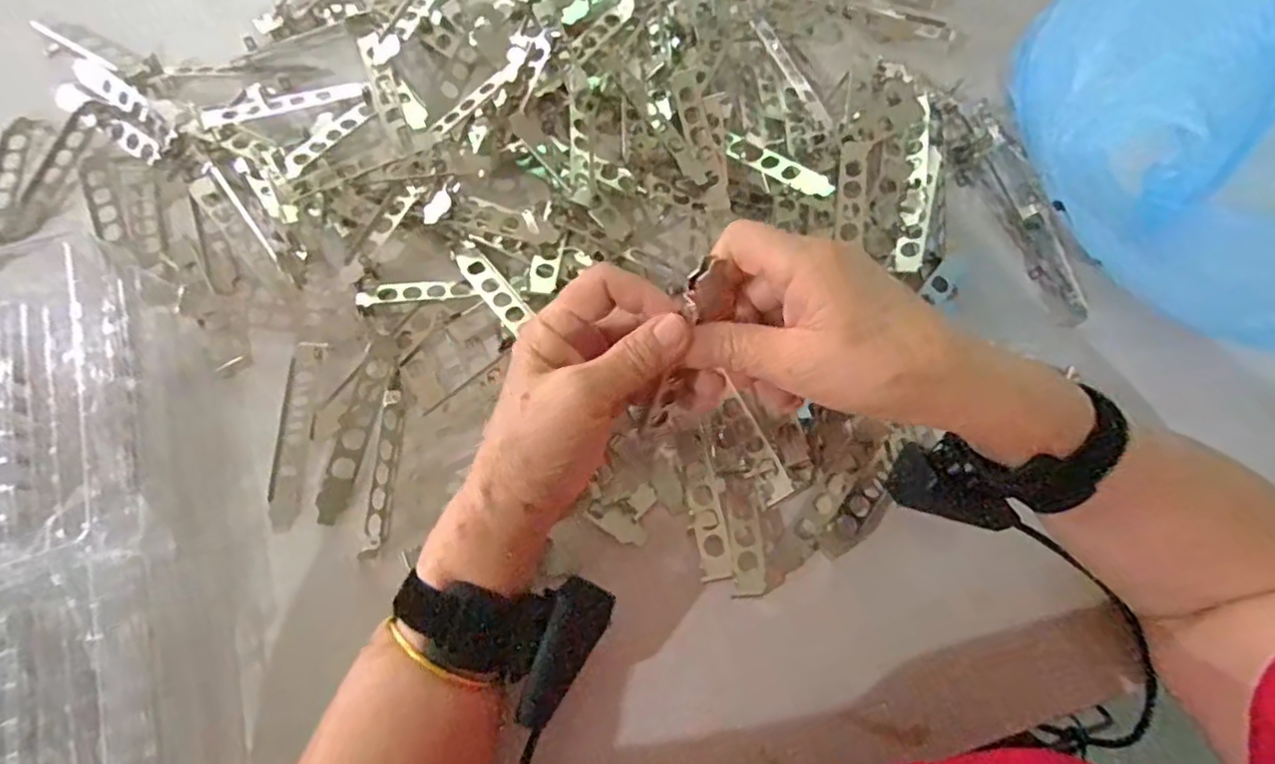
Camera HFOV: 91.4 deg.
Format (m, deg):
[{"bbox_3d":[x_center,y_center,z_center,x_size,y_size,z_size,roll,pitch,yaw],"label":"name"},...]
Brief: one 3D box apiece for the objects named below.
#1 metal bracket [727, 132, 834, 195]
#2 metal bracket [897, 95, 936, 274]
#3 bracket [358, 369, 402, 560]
[{"bbox_3d":[0.095,-0.148,0.423,0.018,0.008,0.095,-40,54,-12],"label":"metal bracket"},{"bbox_3d":[0.203,-0.144,0.446,0.016,0.009,0.149,14,72,5],"label":"metal bracket"},{"bbox_3d":[-0.157,0.048,0.382,0.013,0.015,0.116,0,72,0],"label":"bracket"}]

